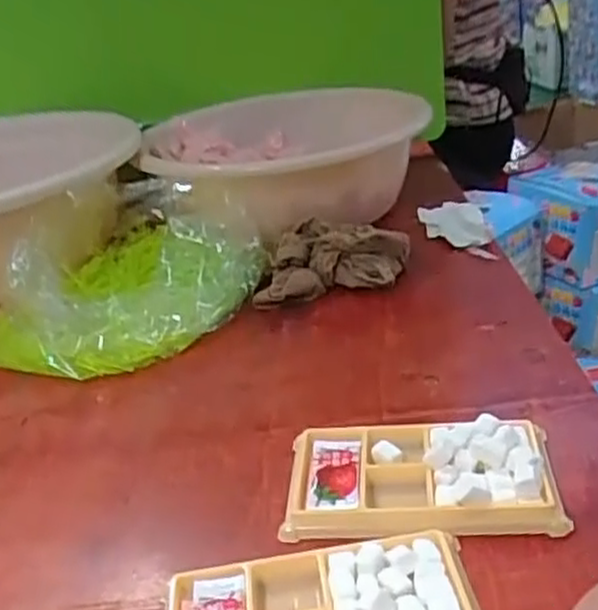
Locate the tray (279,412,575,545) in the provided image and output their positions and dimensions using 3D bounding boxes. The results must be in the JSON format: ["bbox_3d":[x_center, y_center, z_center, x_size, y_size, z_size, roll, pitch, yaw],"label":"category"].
[{"bbox_3d":[0.062,0.085,0.395,0.136,0.023,0.074,-3,27,8],"label":"tray"}]

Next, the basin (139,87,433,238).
[{"bbox_3d":[-0.021,-0.137,0.753,0.246,0.105,0.280,-6,27,2],"label":"basin"}]

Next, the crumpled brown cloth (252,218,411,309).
[{"bbox_3d":[0.027,-0.036,0.613,0.132,0.046,0.057,-11,27,-7],"label":"crumpled brown cloth"}]

